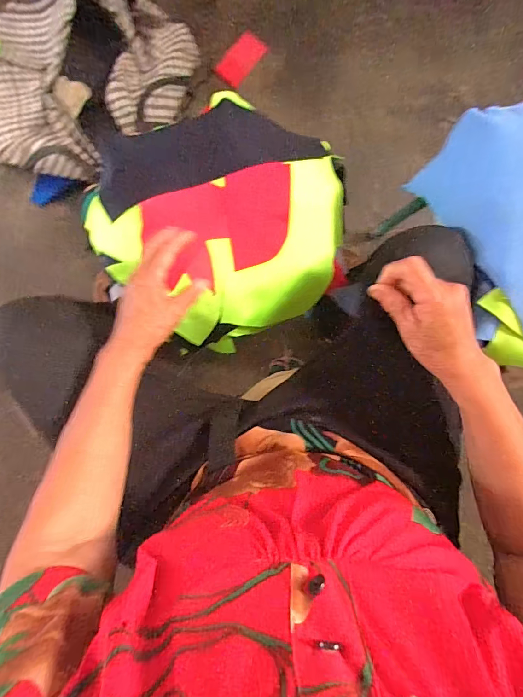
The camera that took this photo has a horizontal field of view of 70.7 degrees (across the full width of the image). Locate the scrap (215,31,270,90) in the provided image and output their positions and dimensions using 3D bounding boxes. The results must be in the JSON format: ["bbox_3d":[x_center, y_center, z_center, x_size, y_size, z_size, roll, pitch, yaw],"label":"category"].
[{"bbox_3d":[-0.046,-0.678,0.865,0.063,0.005,0.117,39,92,-16],"label":"scrap"}]

